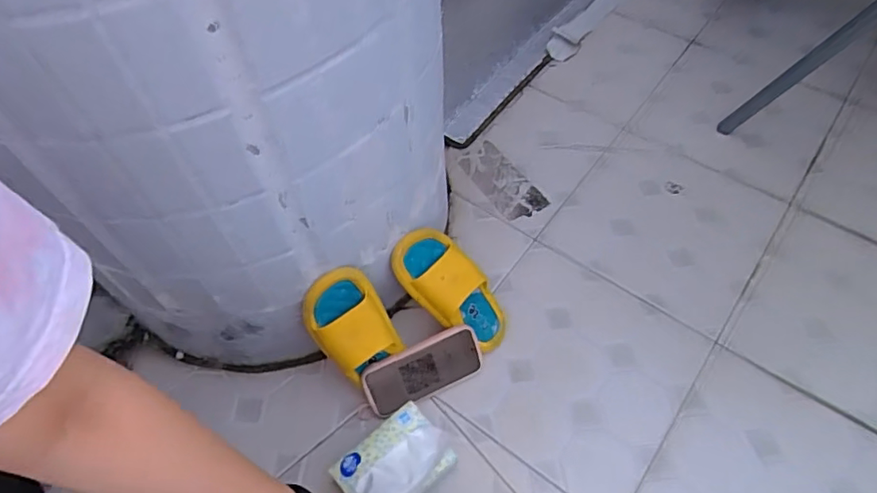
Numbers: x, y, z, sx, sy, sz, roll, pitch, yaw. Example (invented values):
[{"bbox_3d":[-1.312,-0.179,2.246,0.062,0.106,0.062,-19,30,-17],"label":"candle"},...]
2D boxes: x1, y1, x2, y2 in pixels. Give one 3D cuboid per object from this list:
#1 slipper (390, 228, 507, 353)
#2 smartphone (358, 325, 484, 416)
[{"bbox_3d":[0.027,0.057,0.754,0.206,0.056,0.093,44,56,-22],"label":"slipper"},{"bbox_3d":[-0.020,0.164,0.748,0.160,0.080,0.012,-21,21,-13],"label":"smartphone"}]

